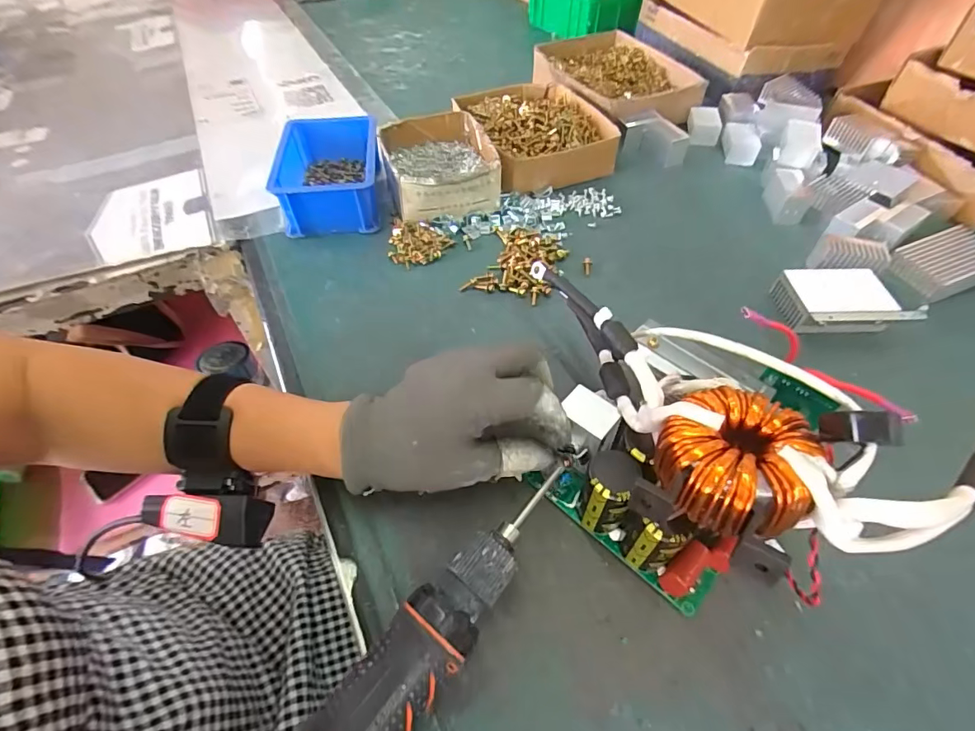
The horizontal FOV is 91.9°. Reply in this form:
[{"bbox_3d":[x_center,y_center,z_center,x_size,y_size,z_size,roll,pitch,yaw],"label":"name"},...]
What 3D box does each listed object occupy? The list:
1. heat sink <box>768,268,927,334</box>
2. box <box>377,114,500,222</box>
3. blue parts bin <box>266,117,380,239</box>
[{"bbox_3d":[0.289,-0.053,0.394,0.093,0.027,0.061,-1,52,0],"label":"heat sink"},{"bbox_3d":[-0.053,-0.209,0.499,0.115,0.053,0.122,-15,53,-11],"label":"box"},{"bbox_3d":[-0.164,-0.198,0.492,0.100,0.057,0.140,-6,52,-4],"label":"blue parts bin"}]

